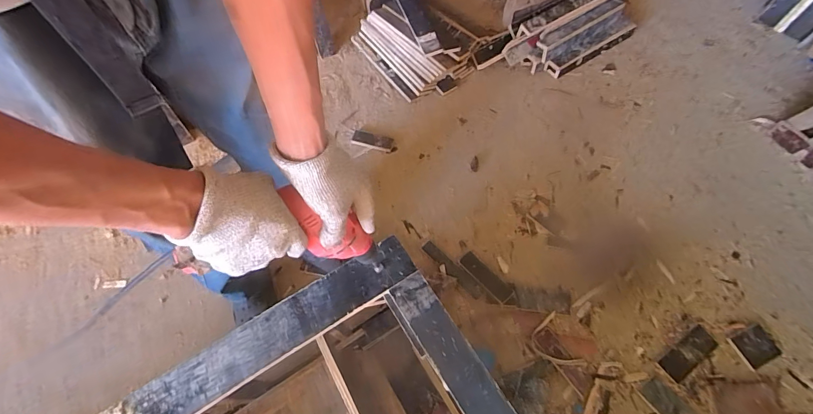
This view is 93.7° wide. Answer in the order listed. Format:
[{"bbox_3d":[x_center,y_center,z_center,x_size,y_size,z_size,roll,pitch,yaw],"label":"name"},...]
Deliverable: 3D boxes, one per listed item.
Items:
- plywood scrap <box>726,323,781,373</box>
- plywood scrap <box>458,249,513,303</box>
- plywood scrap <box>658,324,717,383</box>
[{"bbox_3d":[0.838,0.334,0.916,0.095,0.011,0.079,-24,64,-9],"label":"plywood scrap"},{"bbox_3d":[0.214,0.188,1.037,0.051,0.010,0.159,-40,67,-16],"label":"plywood scrap"},{"bbox_3d":[0.680,0.353,0.921,0.157,0.012,0.058,-34,66,-14],"label":"plywood scrap"}]

